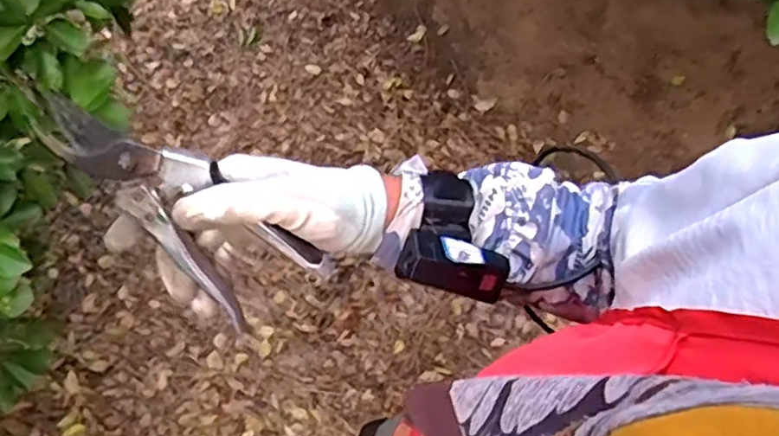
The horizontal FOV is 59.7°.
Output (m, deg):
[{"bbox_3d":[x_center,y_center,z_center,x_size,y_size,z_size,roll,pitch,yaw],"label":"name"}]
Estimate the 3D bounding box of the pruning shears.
[{"bbox_3d":[-0.121,-0.011,0.406,0.072,0.171,0.015,-35,21,15],"label":"pruning shears"}]

